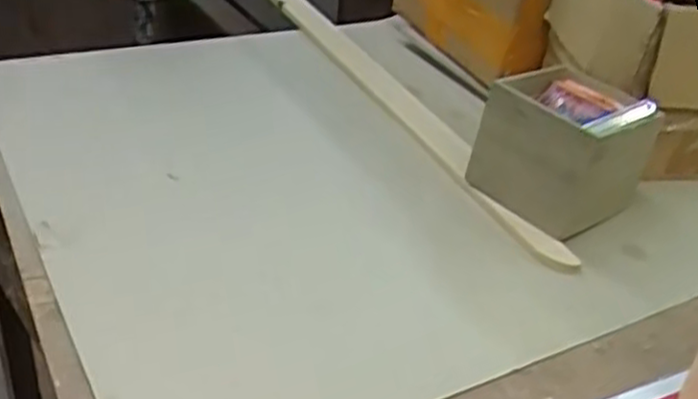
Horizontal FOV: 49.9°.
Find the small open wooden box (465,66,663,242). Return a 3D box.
[{"bbox_3d":[0.210,-0.049,0.754,0.124,0.117,0.135,-21,41,-36],"label":"small open wooden box"}]

